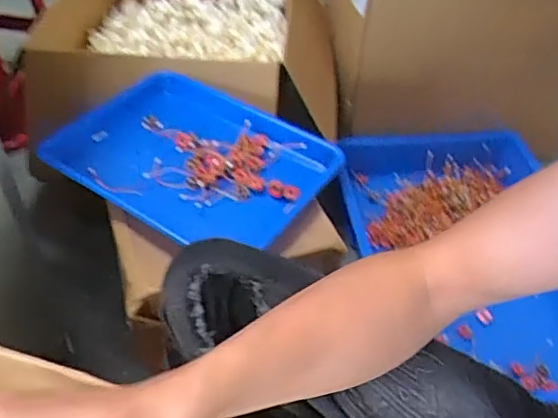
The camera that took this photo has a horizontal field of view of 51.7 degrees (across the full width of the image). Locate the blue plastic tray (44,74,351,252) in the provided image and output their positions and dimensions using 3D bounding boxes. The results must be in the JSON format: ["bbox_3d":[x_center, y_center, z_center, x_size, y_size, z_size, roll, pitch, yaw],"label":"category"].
[{"bbox_3d":[-0.111,-0.063,0.770,0.337,0.058,0.253,26,48,22],"label":"blue plastic tray"}]

